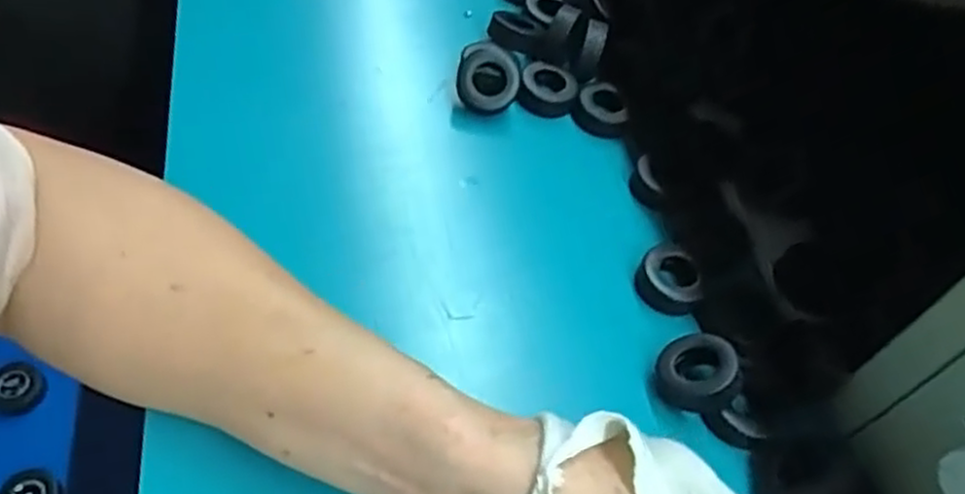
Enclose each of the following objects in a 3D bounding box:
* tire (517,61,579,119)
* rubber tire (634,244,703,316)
[{"bbox_3d":[0.042,-0.098,0.463,0.034,0.021,0.037,17,54,2],"label":"tire"},{"bbox_3d":[0.097,0.017,0.390,0.032,0.015,0.037,12,54,-1],"label":"rubber tire"}]

